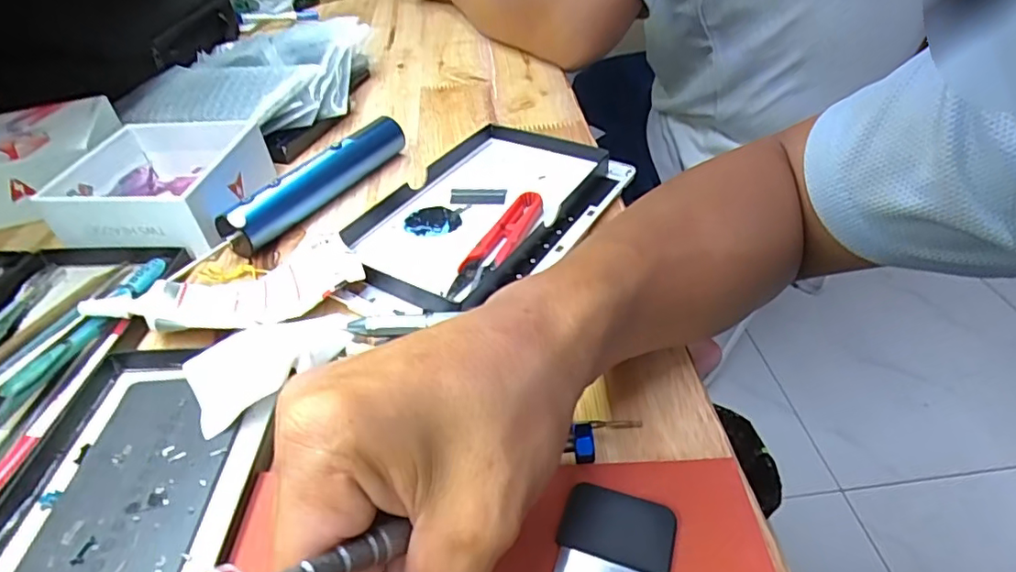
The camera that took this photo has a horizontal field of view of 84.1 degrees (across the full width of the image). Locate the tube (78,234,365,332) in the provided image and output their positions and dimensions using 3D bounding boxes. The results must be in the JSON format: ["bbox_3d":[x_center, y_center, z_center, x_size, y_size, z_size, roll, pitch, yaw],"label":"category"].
[{"bbox_3d":[-0.149,0.000,0.307,0.133,0.018,0.044,-10,42,-8],"label":"tube"}]

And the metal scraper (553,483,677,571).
[{"bbox_3d":[0.038,0.094,0.203,0.040,0.004,0.041,13,44,16],"label":"metal scraper"}]

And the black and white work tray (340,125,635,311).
[{"bbox_3d":[-0.012,-0.051,0.359,0.113,0.022,0.179,24,48,26],"label":"black and white work tray"}]

